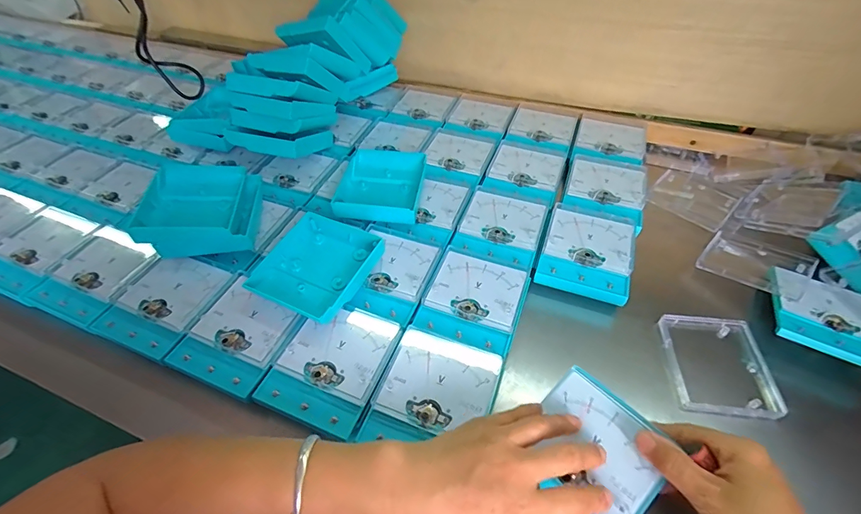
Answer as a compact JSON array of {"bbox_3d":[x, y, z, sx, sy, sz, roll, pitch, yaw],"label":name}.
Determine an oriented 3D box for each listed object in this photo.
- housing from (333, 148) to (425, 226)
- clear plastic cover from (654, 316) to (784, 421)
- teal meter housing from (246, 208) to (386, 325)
[{"bbox_3d":[-0.061,-0.100,0.523,0.101,0.027,0.135,5,50,7],"label":"housing"},{"bbox_3d":[0.287,0.106,0.397,0.092,0.008,0.104,4,50,6],"label":"clear plastic cover"},{"bbox_3d":[-0.120,0.009,0.430,0.105,0.028,0.112,20,54,19],"label":"teal meter housing"}]

